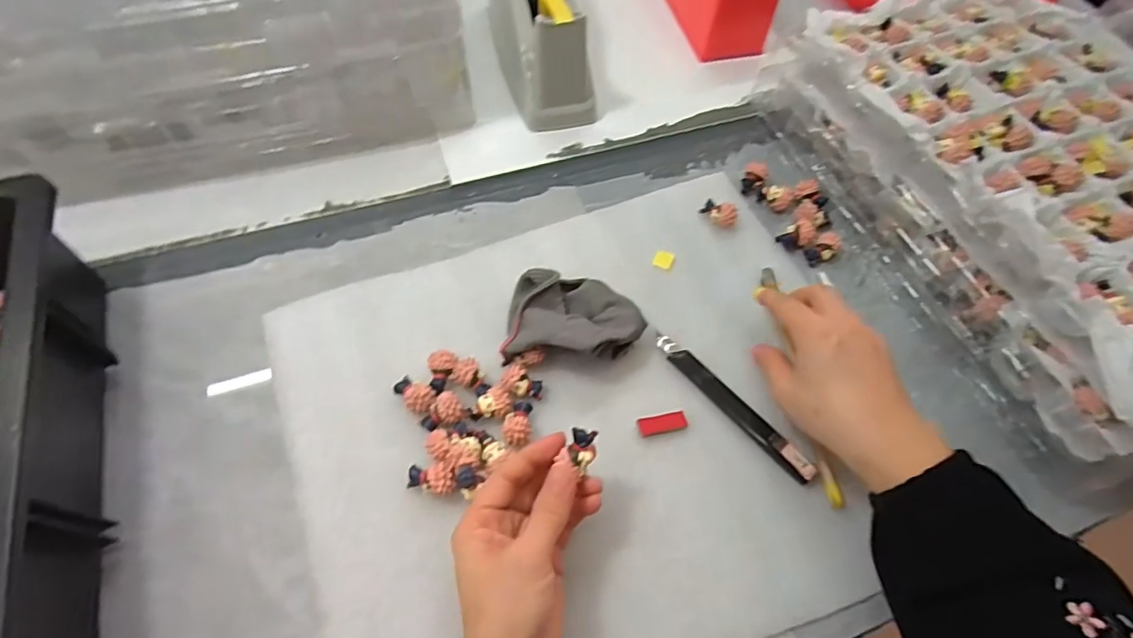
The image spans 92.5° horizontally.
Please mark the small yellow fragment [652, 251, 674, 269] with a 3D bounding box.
[{"bbox_3d":[0.079,-0.049,0.443,0.014,0.004,0.015,23,60,12],"label":"small yellow fragment"}]

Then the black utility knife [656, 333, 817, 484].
[{"bbox_3d":[0.114,0.058,0.377,0.017,0.010,0.134,-35,65,-21],"label":"black utility knife"}]

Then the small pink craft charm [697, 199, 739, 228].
[{"bbox_3d":[0.131,-0.091,0.461,0.031,0.016,0.019,30,62,16],"label":"small pink craft charm"}]

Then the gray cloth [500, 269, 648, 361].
[{"bbox_3d":[0.006,-0.002,0.394,0.095,0.037,0.071,4,58,1],"label":"gray cloth"}]

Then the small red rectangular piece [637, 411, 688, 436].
[{"bbox_3d":[0.066,0.071,0.372,0.034,0.004,0.012,-10,59,-8],"label":"small red rectangular piece"}]

